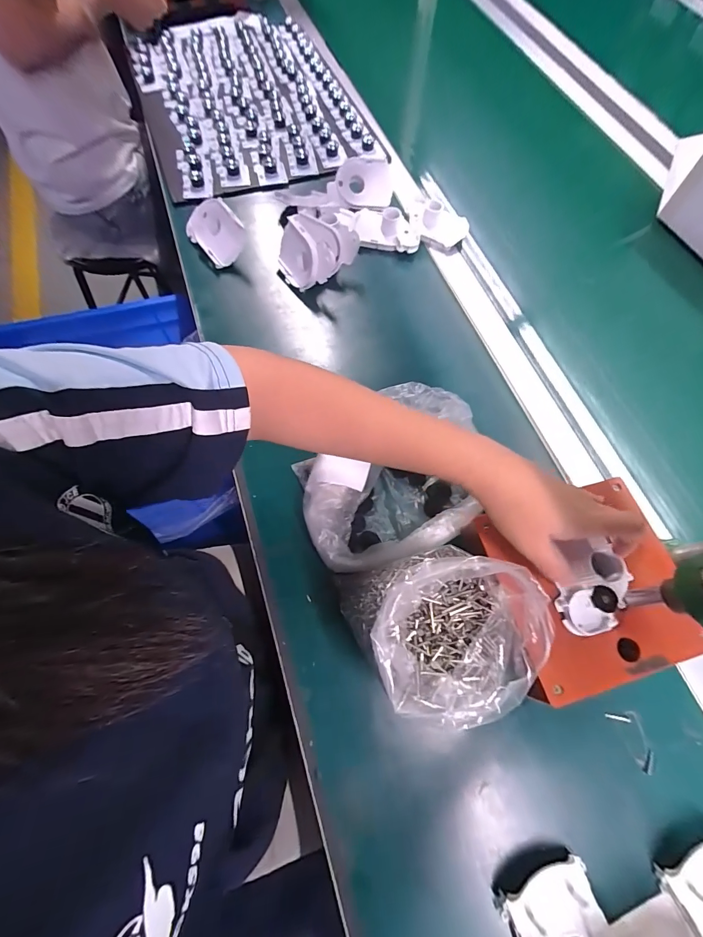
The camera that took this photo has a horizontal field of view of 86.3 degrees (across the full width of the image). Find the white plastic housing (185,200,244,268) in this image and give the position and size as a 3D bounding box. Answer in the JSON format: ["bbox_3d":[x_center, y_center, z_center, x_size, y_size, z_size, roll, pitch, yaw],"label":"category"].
[{"bbox_3d":[-0.187,-0.333,0.528,0.096,0.018,0.069,44,112,12],"label":"white plastic housing"}]

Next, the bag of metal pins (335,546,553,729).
[{"bbox_3d":[0.064,0.126,0.299,0.129,0.131,0.115,-12,68,-7],"label":"bag of metal pins"}]

